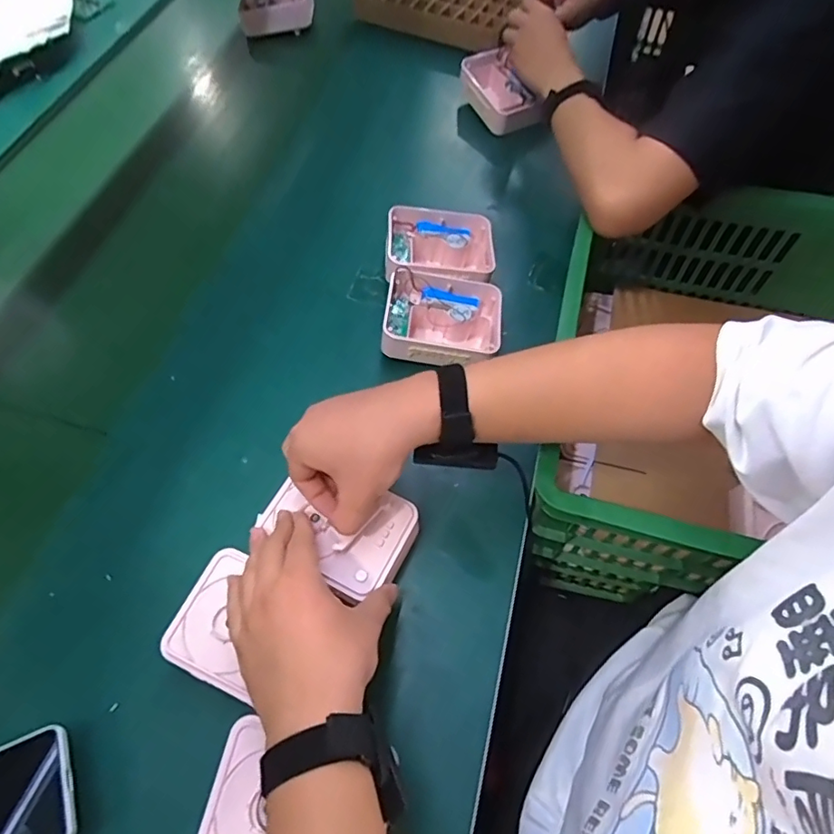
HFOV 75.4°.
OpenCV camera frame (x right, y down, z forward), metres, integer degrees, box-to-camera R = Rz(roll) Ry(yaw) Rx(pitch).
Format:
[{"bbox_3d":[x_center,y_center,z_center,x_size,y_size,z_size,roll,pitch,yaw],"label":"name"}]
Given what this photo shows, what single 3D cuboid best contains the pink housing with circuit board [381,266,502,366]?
[{"bbox_3d":[0.030,-0.110,0.610,0.127,0.052,0.105,5,60,4],"label":"pink housing with circuit board"}]

